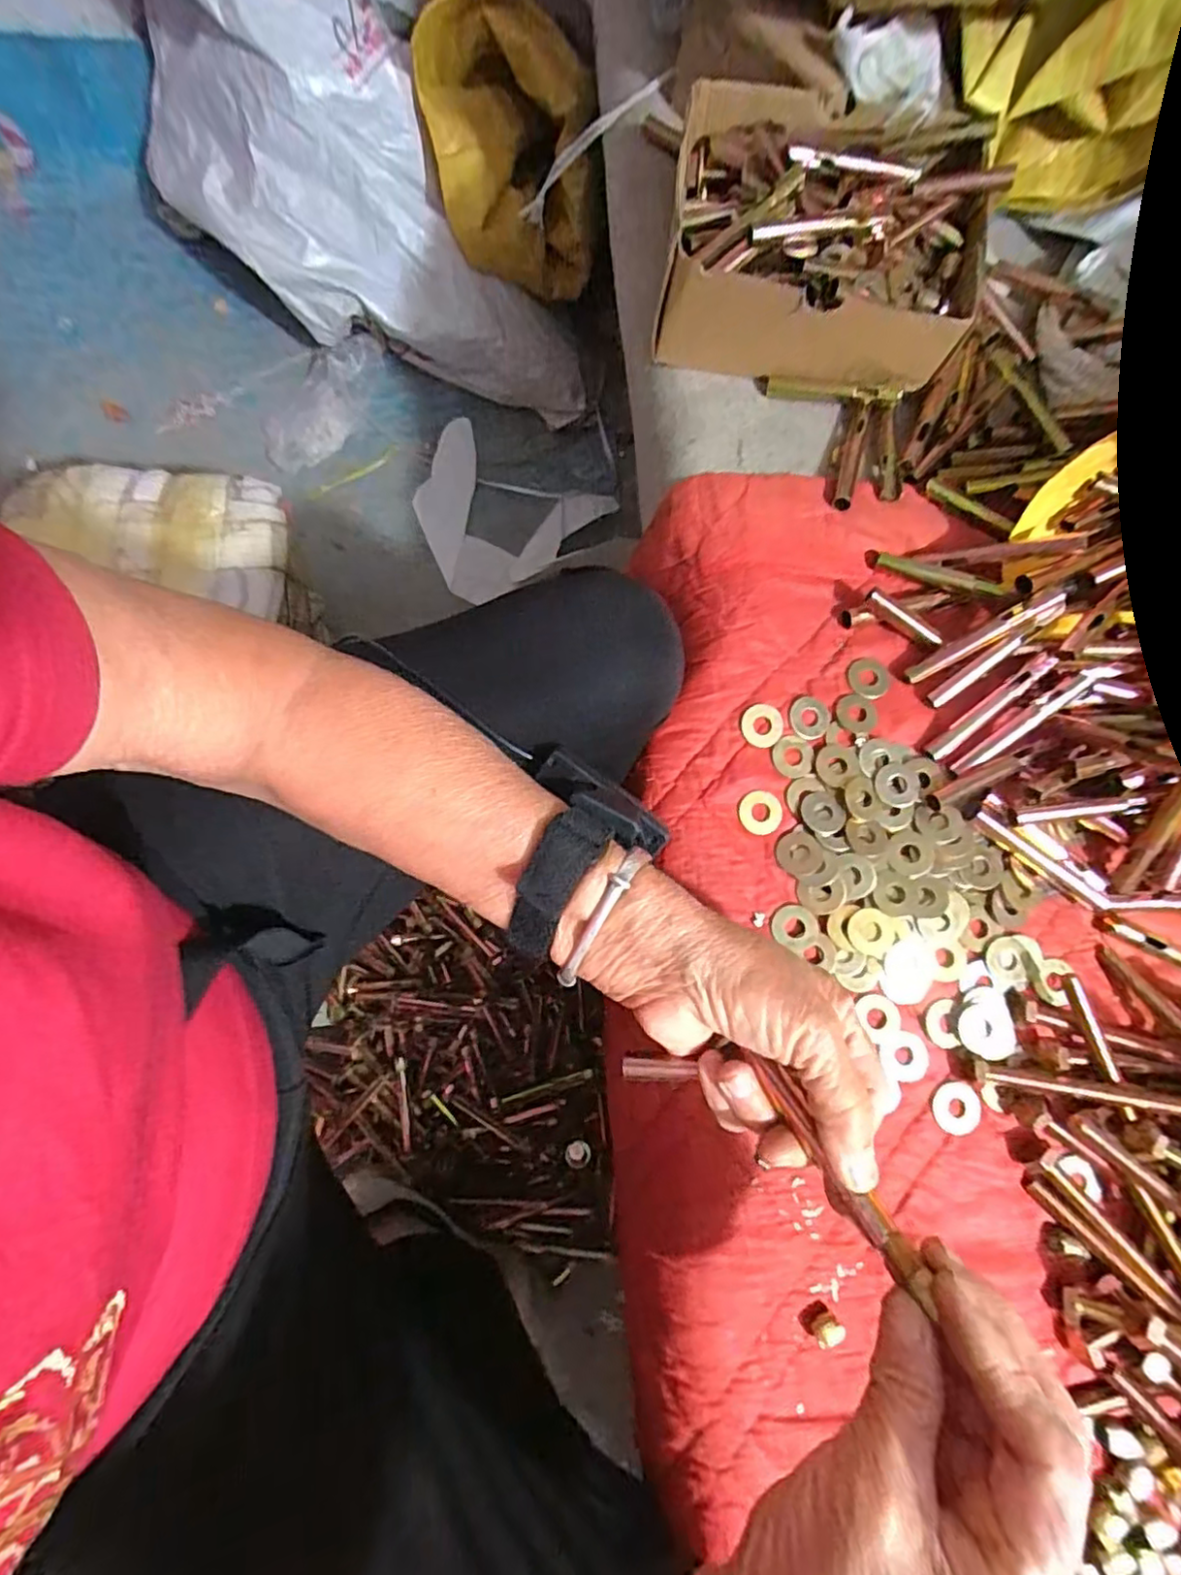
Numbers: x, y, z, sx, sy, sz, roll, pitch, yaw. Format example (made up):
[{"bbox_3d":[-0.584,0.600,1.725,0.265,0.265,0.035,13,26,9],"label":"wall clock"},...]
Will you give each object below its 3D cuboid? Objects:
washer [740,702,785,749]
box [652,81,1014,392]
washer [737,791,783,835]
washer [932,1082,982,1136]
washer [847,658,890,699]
[{"bbox_3d":[0.099,-0.036,0.367,0.024,0.005,0.024,0,77,-2],"label":"washer"},{"bbox_3d":[0.140,-0.348,0.405,0.187,0.062,0.161,9,77,0],"label":"box"},{"bbox_3d":[0.095,0.014,0.358,0.024,0.004,0.024,0,77,-2],"label":"washer"},{"bbox_3d":[0.191,0.167,0.332,0.024,0.004,0.025,0,77,-2],"label":"washer"},{"bbox_3d":[0.166,-0.065,0.380,0.024,0.004,0.025,0,77,-2],"label":"washer"}]

